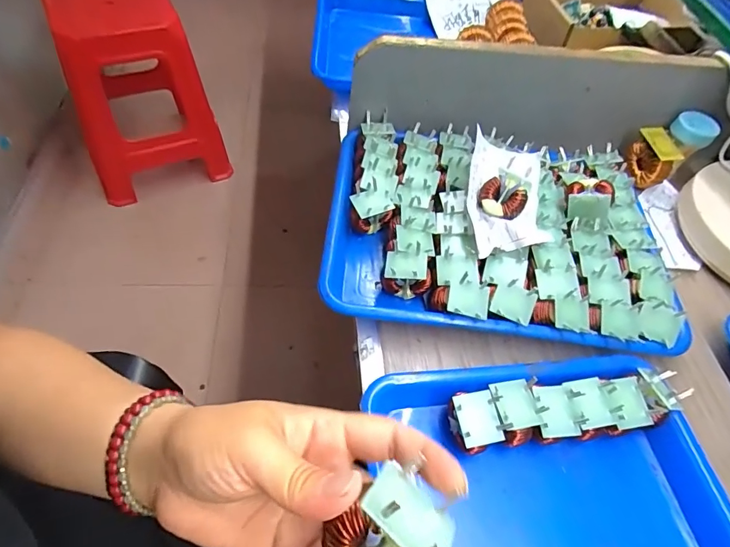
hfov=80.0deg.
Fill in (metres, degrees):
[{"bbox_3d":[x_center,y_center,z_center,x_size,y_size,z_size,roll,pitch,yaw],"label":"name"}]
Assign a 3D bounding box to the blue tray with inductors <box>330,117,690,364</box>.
[{"bbox_3d":[0.126,-0.055,0.427,0.319,0.067,0.247,7,55,-2],"label":"blue tray with inductors"}]

